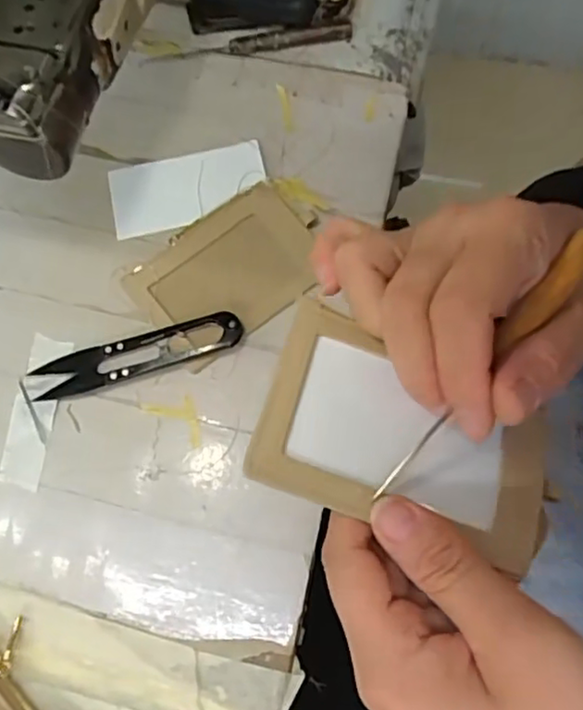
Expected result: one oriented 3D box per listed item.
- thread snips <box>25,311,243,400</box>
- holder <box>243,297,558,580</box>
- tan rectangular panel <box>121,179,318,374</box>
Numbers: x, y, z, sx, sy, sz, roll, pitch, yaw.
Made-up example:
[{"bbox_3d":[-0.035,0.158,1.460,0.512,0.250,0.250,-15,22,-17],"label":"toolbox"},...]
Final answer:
[{"bbox_3d":[-0.087,-0.001,0.355,0.119,0.012,0.025,-16,73,-4],"label":"thread snips"},{"bbox_3d":[0.045,0.030,0.227,0.111,0.007,0.069,22,65,-6],"label":"holder"},{"bbox_3d":[-0.037,-0.050,0.375,0.107,0.008,0.074,-37,82,-9],"label":"tan rectangular panel"}]

